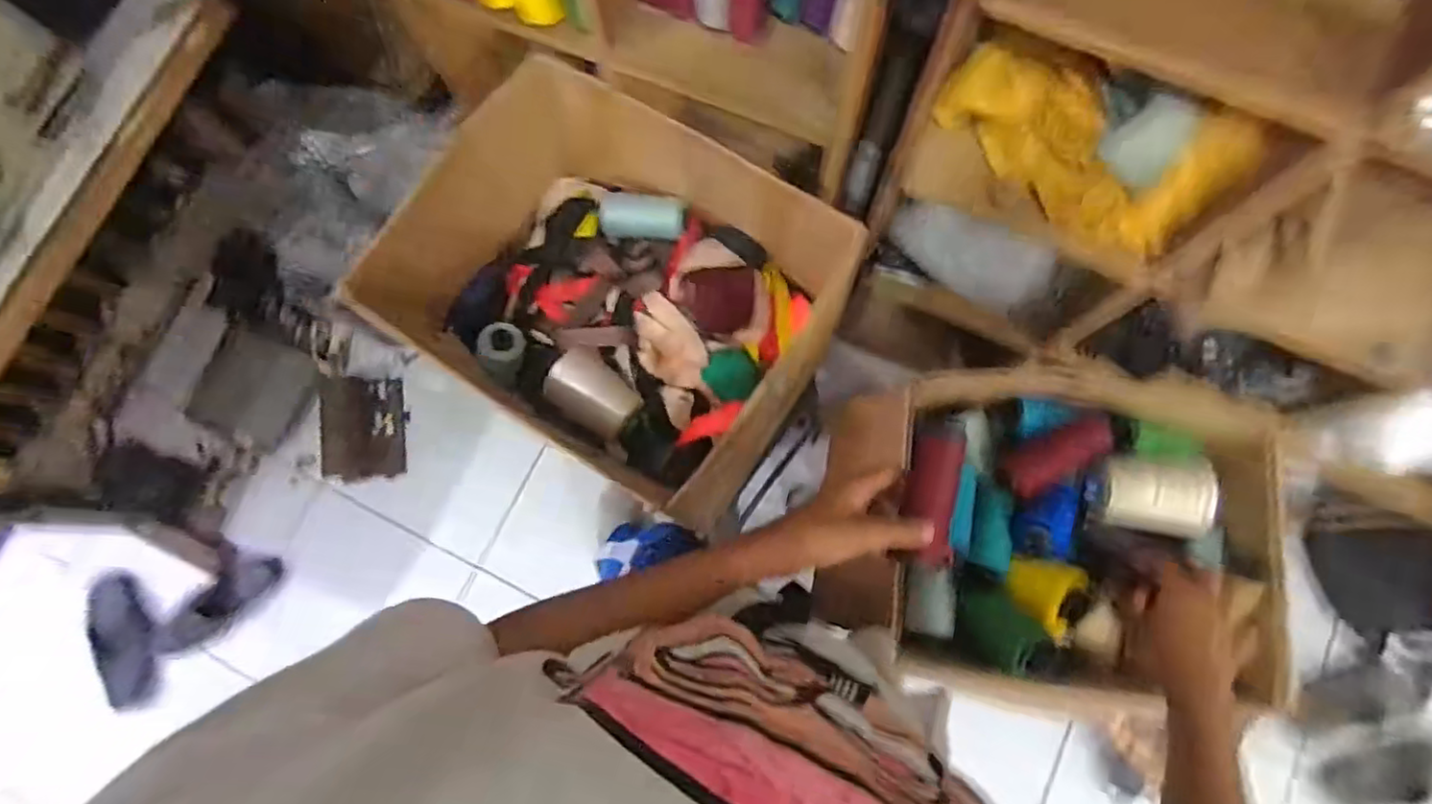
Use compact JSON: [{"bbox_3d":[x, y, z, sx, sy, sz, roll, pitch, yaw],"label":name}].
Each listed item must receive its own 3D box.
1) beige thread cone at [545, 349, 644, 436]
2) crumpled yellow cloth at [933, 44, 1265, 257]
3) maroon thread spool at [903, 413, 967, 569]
[{"bbox_3d":[-0.146,-0.013,0.810,0.109,0.059,0.080,35,80,9],"label":"beige thread cone"},{"bbox_3d":[0.419,-0.300,0.768,0.301,0.152,0.113,40,81,10],"label":"crumpled yellow cloth"},{"bbox_3d":[0.178,0.072,0.549,0.040,0.030,0.122,9,72,3],"label":"maroon thread spool"}]

